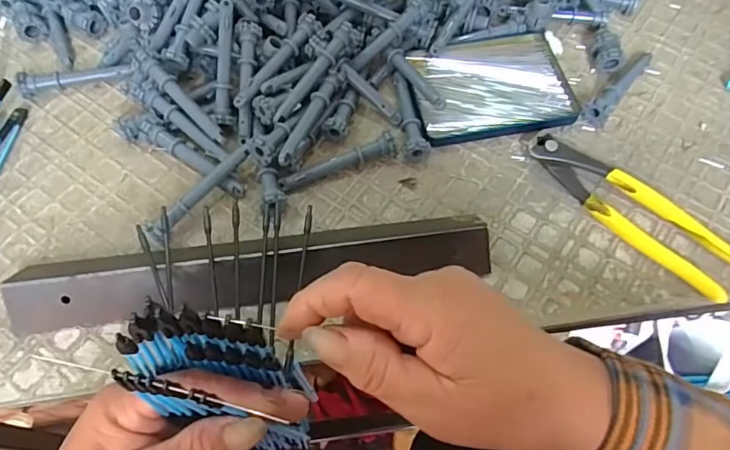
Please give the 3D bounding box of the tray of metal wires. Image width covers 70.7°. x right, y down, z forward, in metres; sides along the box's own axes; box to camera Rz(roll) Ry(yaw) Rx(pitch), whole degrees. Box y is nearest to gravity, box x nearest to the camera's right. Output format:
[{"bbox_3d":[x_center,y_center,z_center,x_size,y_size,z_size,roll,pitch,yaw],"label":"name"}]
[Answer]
[{"bbox_3d":[0.105,-0.118,0.430,0.128,0.007,0.096,-10,66,-5],"label":"tray of metal wires"}]

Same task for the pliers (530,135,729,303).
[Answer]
[{"bbox_3d":[0.193,-0.013,0.377,0.162,0.015,0.050,40,71,16],"label":"pliers"}]

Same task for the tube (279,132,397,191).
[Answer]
[{"bbox_3d":[-0.020,-0.044,0.390,0.091,0.015,0.017,-23,68,-10],"label":"tube"}]

